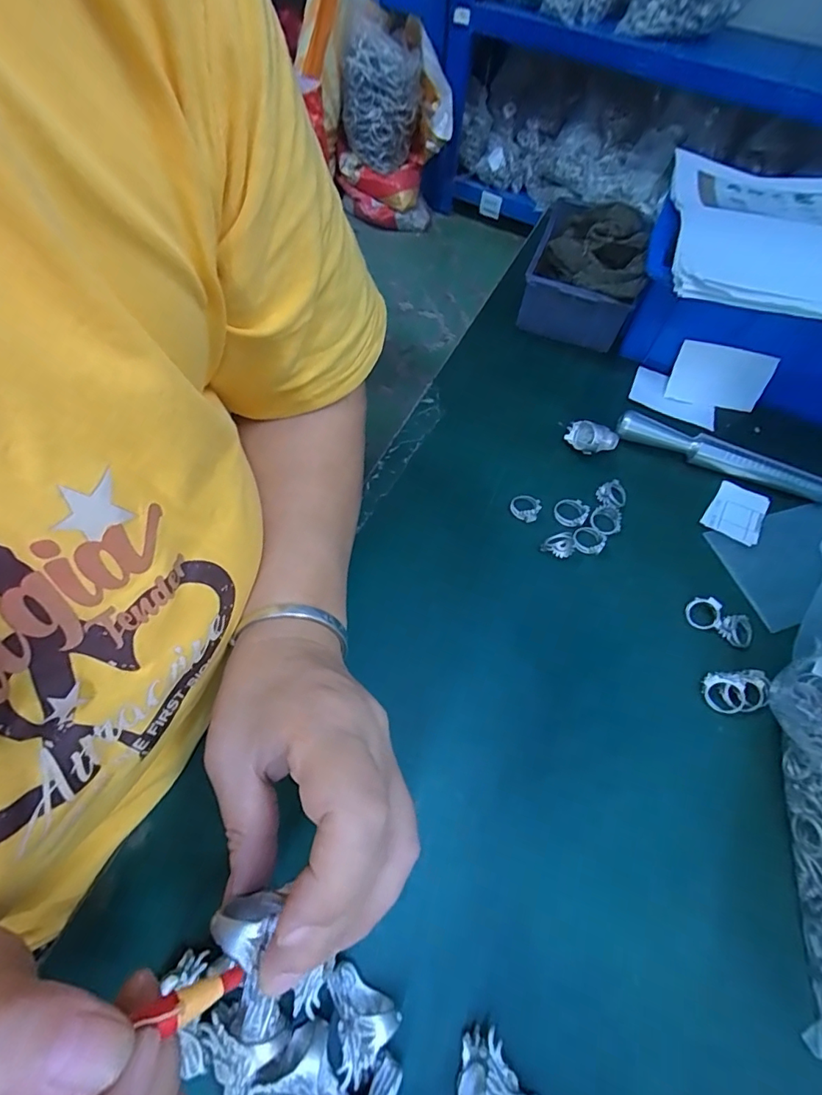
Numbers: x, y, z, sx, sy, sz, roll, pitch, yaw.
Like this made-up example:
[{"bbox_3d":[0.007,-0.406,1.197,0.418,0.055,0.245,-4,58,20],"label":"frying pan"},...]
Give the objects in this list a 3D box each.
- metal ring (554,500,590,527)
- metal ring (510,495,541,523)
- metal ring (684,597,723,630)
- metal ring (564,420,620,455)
[{"bbox_3d":[0.117,-0.026,0.353,0.023,0.006,0.023,2,62,-3],"label":"metal ring"},{"bbox_3d":[0.084,-0.030,0.354,0.021,0.007,0.019,33,64,13],"label":"metal ring"},{"bbox_3d":[0.194,0.044,0.320,0.022,0.006,0.022,-5,80,17],"label":"metal ring"},{"bbox_3d":[0.140,-0.083,0.372,0.039,0.022,0.018,16,62,4],"label":"metal ring"}]

